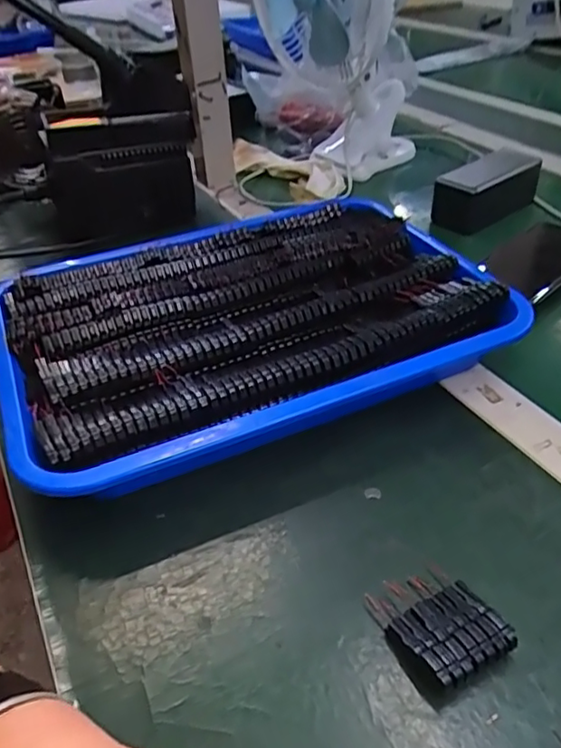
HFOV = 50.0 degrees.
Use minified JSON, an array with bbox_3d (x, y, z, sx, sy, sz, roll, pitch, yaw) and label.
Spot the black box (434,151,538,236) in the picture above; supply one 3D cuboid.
[{"bbox_3d":[0.226,-0.202,0.656,0.131,0.050,0.059,-30,46,-29],"label":"black box"}]

